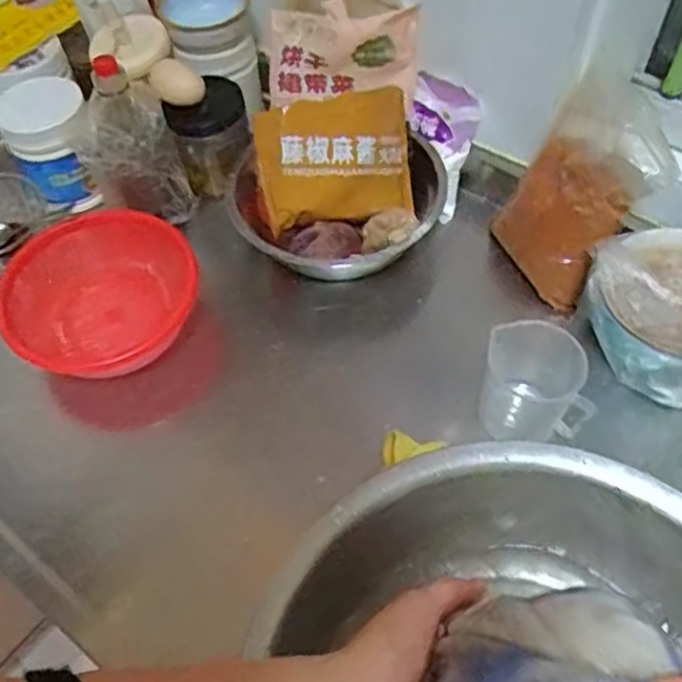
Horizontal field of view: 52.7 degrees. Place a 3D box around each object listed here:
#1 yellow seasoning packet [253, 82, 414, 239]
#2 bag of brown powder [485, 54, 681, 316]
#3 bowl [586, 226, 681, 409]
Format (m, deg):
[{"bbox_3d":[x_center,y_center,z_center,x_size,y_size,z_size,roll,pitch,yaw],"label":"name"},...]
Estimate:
[{"bbox_3d":[-0.002,-0.171,0.656,0.149,0.114,0.025,-14,18,-17],"label":"yellow seasoning packet"},{"bbox_3d":[0.214,-0.133,0.617,0.062,0.189,0.136,-1,51,-25],"label":"bag of brown powder"},{"bbox_3d":[0.270,-0.024,0.567,0.140,0.069,0.128,-2,56,3],"label":"bowl"}]

